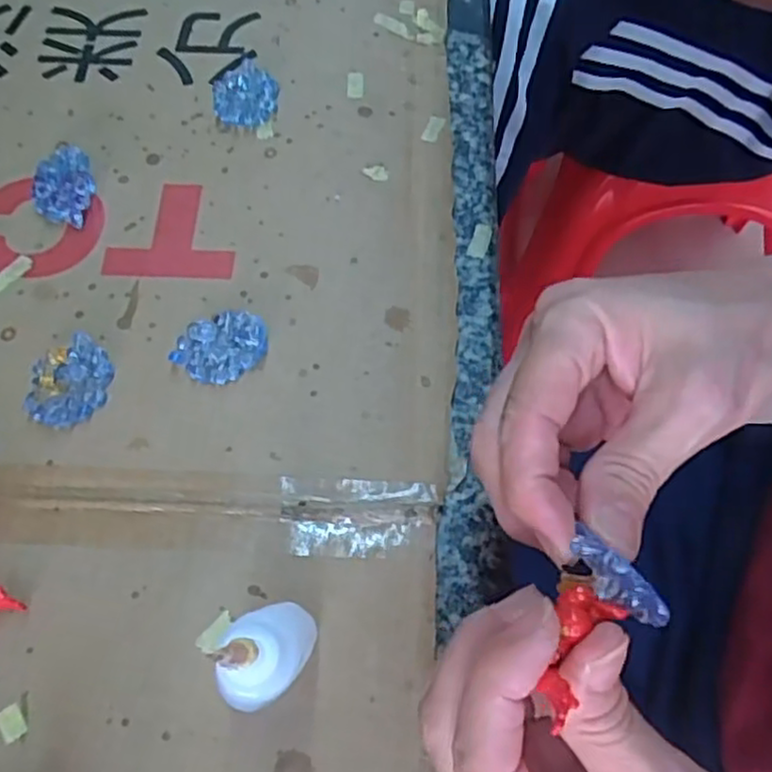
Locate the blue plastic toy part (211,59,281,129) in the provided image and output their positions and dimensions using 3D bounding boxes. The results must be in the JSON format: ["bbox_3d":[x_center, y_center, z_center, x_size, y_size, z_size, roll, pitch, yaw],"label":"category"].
[{"bbox_3d":[-0.069,-0.143,0.345,0.031,0.007,0.041,-9,68,-5],"label":"blue plastic toy part"}]

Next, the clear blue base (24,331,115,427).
[{"bbox_3d":[-0.128,-0.002,0.286,0.030,0.008,0.039,-1,67,-2],"label":"clear blue base"}]

